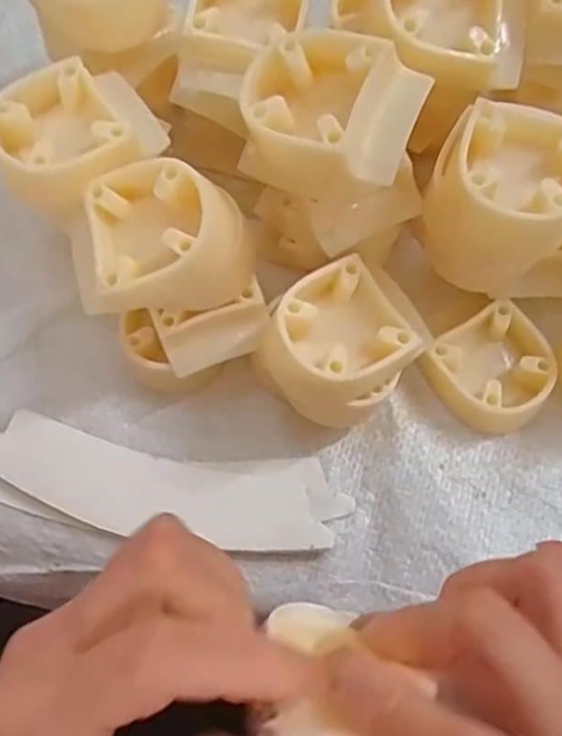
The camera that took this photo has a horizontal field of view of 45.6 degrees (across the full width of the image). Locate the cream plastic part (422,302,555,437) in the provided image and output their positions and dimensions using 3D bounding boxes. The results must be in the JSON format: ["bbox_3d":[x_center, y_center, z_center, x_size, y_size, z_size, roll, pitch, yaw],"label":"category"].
[{"bbox_3d":[0.093,0.002,0.292,0.049,0.021,0.049,-31,76,-8],"label":"cream plastic part"}]

